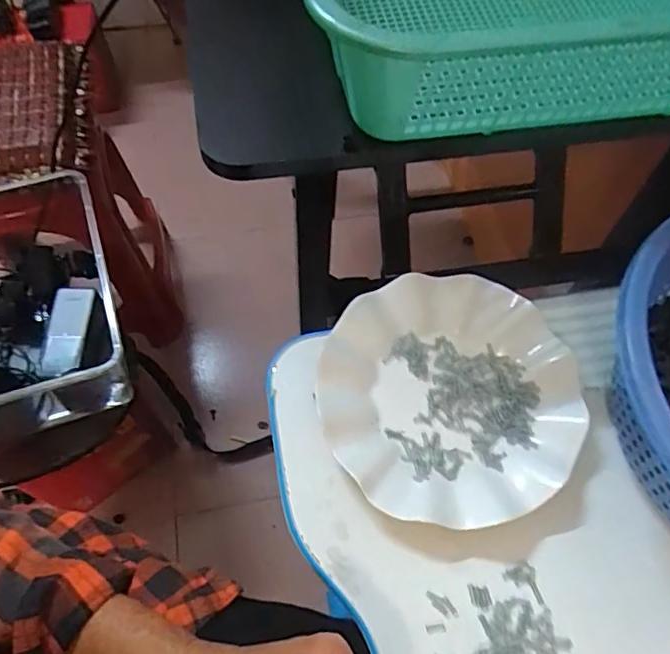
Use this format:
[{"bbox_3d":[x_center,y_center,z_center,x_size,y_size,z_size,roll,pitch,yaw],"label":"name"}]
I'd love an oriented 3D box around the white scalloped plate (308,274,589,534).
[{"bbox_3d":[0.079,0.046,0.400,0.177,0.021,0.174,-33,67,-17],"label":"white scalloped plate"}]

